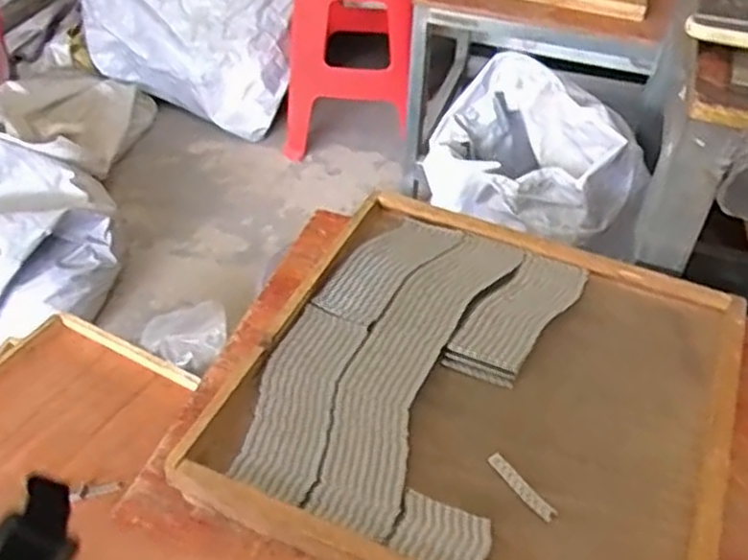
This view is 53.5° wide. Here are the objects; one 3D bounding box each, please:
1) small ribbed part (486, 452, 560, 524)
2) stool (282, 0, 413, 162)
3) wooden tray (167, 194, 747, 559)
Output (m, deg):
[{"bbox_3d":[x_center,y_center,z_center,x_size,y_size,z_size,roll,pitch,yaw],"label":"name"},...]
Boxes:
[{"bbox_3d":[0.117,0.163,0.587,0.014,0.005,0.067,-27,51,-27],"label":"small ribbed part"},{"bbox_3d":[-0.058,-0.547,1.757,0.284,0.481,0.295,5,44,3],"label":"stool"},{"bbox_3d":[0.101,0.094,0.653,0.390,0.032,0.404,18,46,16],"label":"wooden tray"}]

